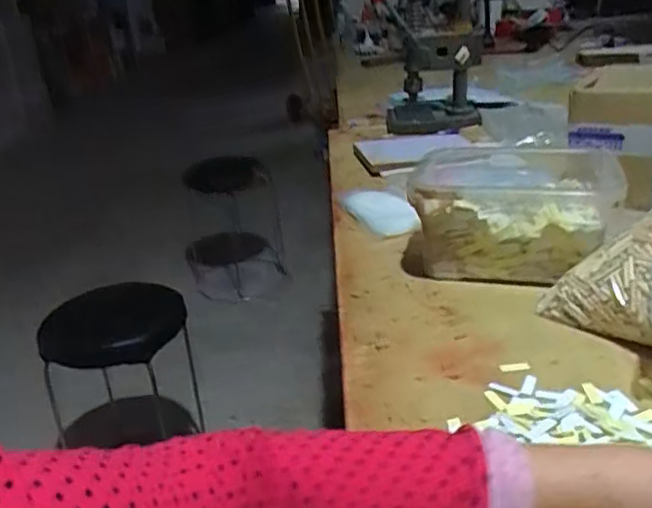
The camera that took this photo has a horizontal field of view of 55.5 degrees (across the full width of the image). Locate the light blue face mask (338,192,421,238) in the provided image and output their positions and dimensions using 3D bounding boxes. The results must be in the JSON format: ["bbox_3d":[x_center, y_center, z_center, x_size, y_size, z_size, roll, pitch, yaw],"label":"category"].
[{"bbox_3d":[0.085,-0.064,0.955,0.075,0.026,0.154,-15,27,-21],"label":"light blue face mask"}]

